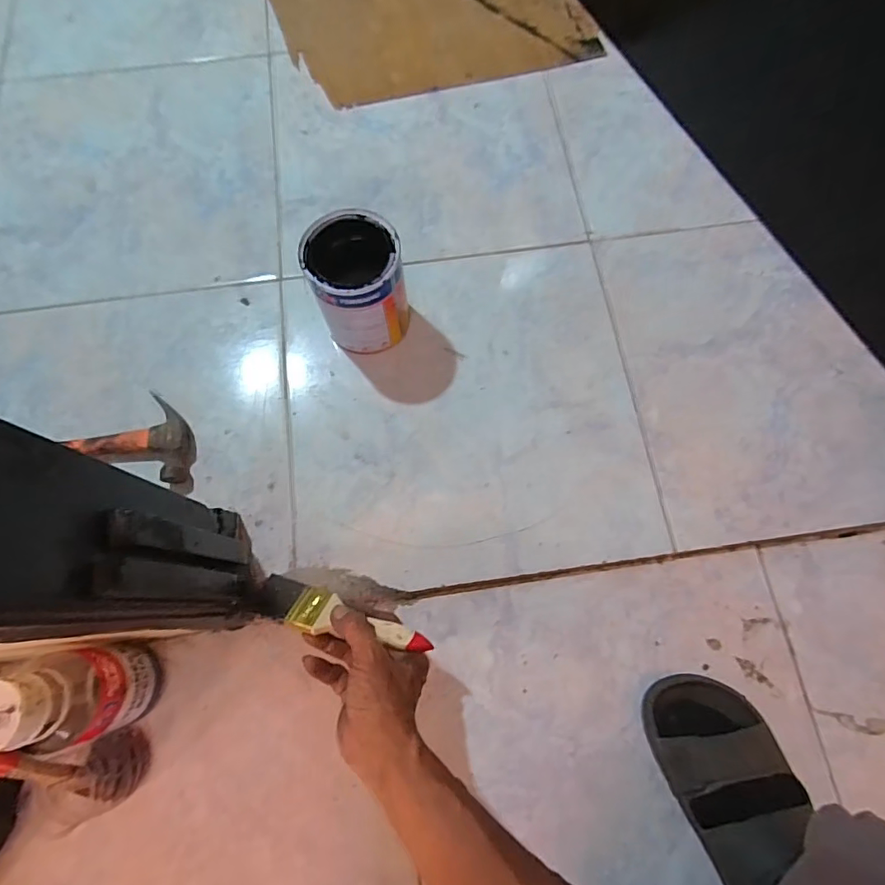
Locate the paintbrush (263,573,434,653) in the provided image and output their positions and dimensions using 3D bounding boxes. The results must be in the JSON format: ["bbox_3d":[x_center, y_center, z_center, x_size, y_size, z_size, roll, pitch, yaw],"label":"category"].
[{"bbox_3d":[-0.094,0.160,0.471,0.172,0.010,0.045,14,29,16],"label":"paintbrush"}]

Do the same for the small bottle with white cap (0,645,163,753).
[{"bbox_3d":[-0.304,0.214,0.437,0.063,0.175,0.071,-10,74,-3],"label":"small bottle with white cap"}]

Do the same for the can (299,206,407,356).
[{"bbox_3d":[-0.089,-0.166,0.565,0.094,0.130,0.097,0,73,0],"label":"can"}]

